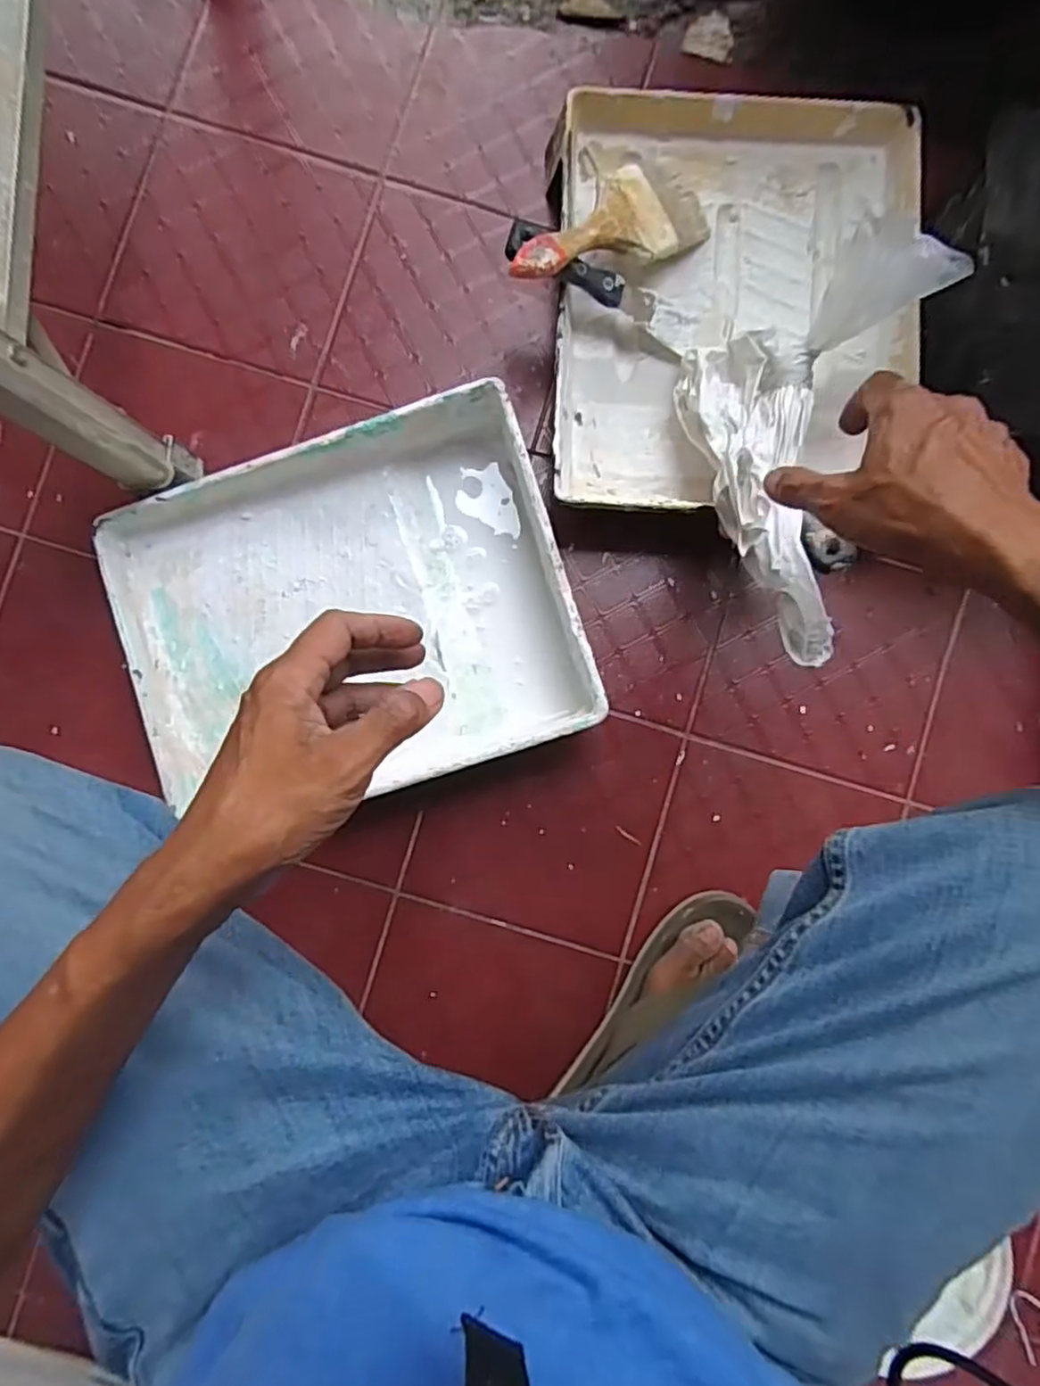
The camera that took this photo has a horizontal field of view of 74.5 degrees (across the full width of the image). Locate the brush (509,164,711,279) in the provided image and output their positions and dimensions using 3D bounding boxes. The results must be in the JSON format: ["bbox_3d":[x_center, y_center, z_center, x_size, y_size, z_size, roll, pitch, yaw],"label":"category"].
[{"bbox_3d":[0.069,-0.364,0.536,0.200,0.014,0.074,-36,100,-22],"label":"brush"}]

